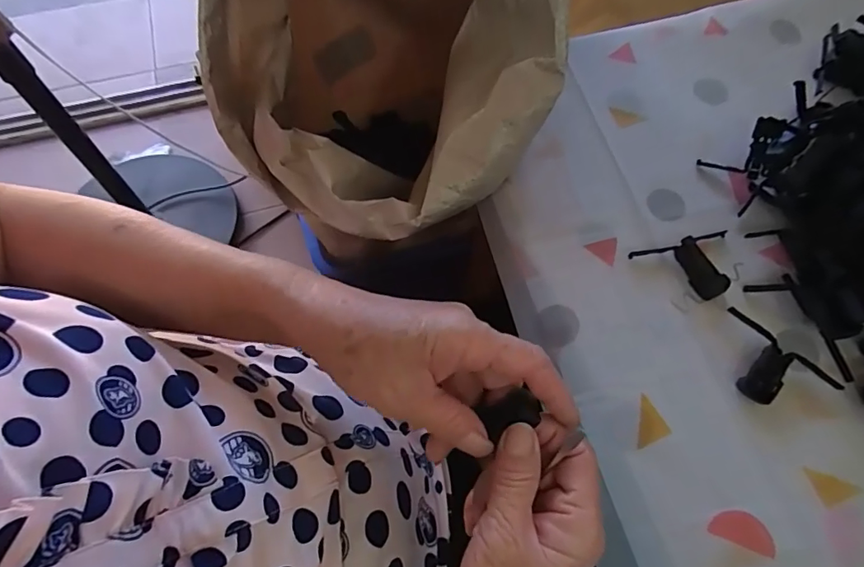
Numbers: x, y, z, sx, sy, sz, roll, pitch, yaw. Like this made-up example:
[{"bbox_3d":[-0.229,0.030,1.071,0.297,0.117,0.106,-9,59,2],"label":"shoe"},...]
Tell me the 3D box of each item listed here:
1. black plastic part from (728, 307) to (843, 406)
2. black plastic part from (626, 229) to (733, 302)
[{"bbox_3d":[0.237,0.061,0.345,0.082,0.011,0.050,39,72,17],"label":"black plastic part"},{"bbox_3d":[0.201,-0.012,0.375,0.080,0.014,0.051,-14,66,-5],"label":"black plastic part"}]

